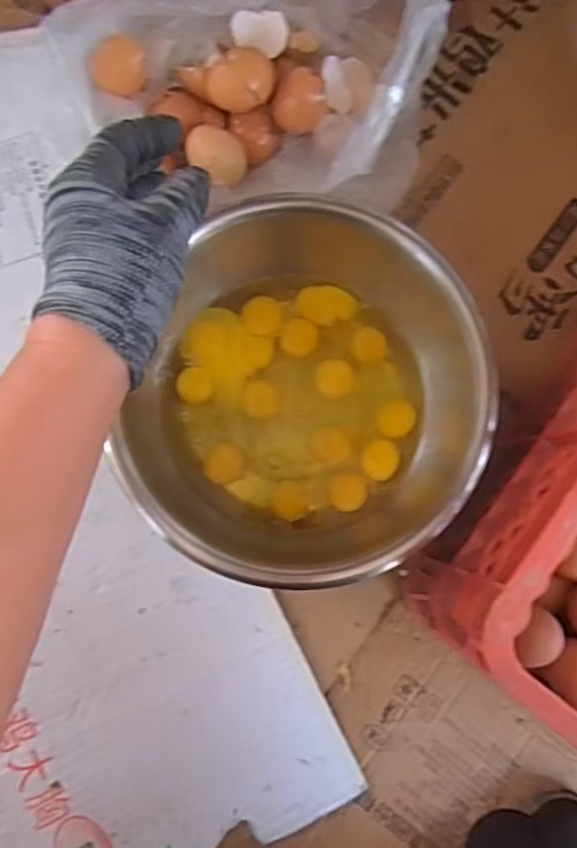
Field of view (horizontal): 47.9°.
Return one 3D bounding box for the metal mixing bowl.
[{"bbox_3d":[0.018,-0.023,0.469,0.233,0.104,0.248,0,84,-2],"label":"metal mixing bowl"}]

